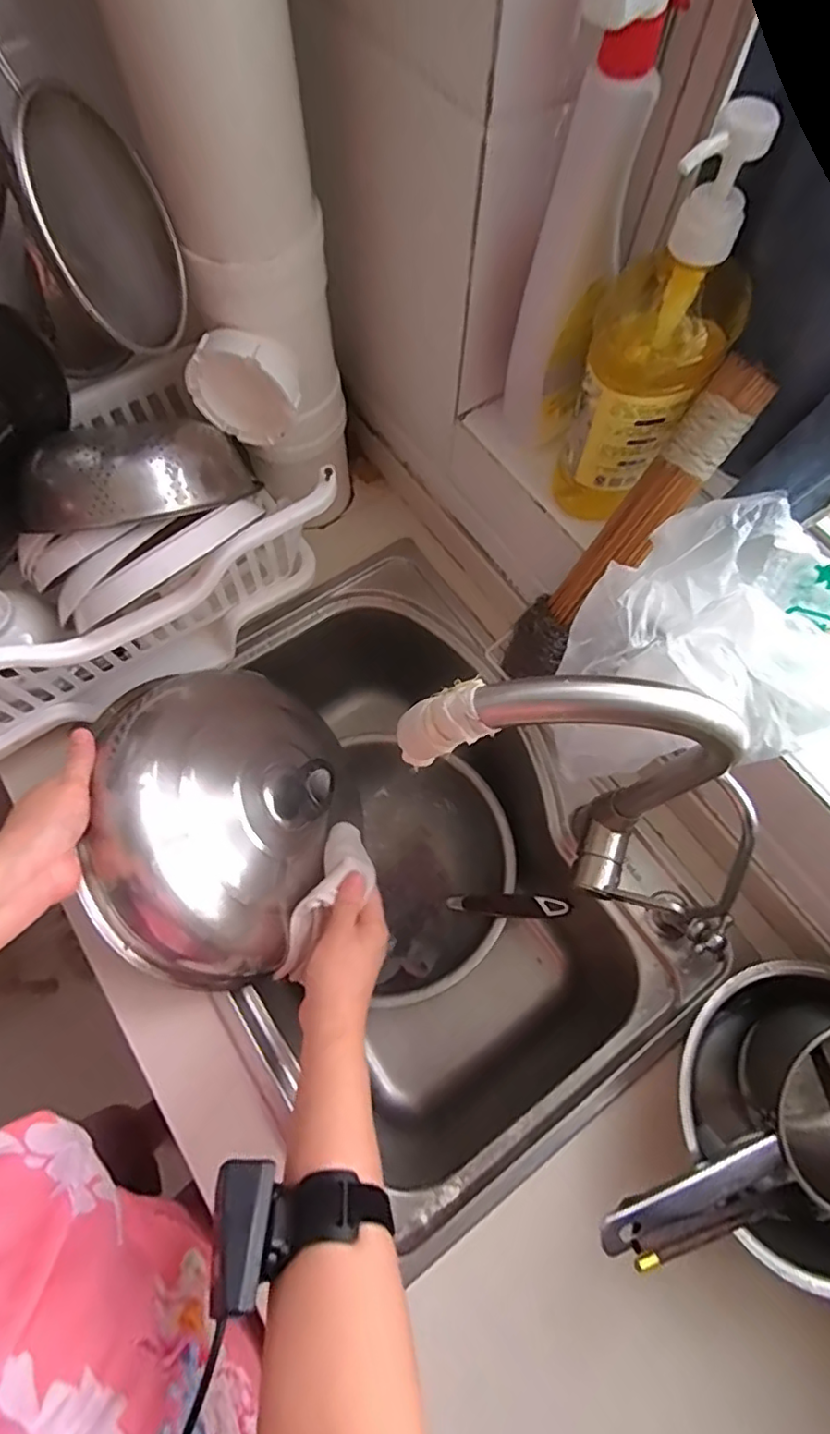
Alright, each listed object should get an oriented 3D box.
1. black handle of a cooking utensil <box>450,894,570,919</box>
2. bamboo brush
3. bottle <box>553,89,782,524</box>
[{"bbox_3d":[0.105,0.216,0.682,0.143,0.014,0.025,-5,67,23],"label":"black handle of a cooking utensil"},{"bbox_3d":[0.154,-0.130,0.462,0.052,0.276,0.028,48,37,16],"label":"bamboo brush"},{"bbox_3d":[0.163,-0.243,0.415,0.082,0.260,0.063,27,71,9],"label":"bottle"}]

